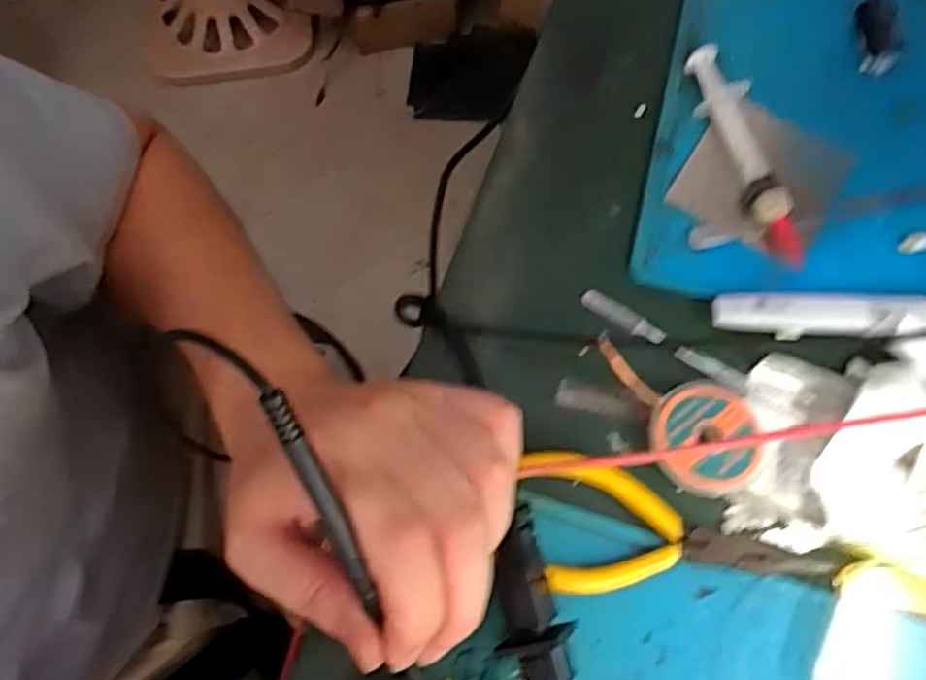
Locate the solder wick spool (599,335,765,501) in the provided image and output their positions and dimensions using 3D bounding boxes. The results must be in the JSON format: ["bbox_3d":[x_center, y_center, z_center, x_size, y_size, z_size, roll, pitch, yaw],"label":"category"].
[{"bbox_3d":[0.084,0.035,0.289,0.068,0.021,0.047,13,73,6],"label":"solder wick spool"}]

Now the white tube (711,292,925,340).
[{"bbox_3d":[0.176,-0.010,0.304,0.138,0.011,0.019,0,72,2],"label":"white tube"}]

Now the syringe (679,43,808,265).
[{"bbox_3d":[0.128,-0.085,0.327,0.022,0.017,0.109,-13,72,-2],"label":"syringe"}]

